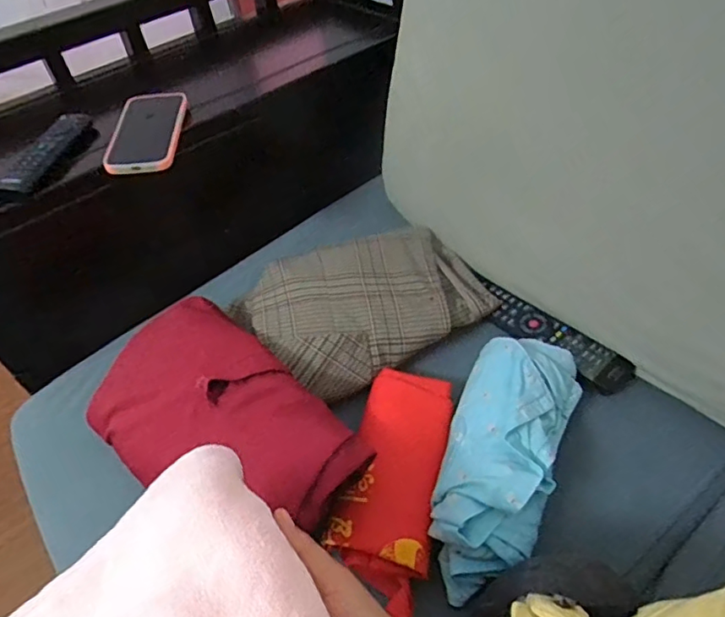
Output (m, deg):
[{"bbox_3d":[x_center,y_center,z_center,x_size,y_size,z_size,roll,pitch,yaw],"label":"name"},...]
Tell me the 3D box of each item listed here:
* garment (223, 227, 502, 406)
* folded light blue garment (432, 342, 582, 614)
[{"bbox_3d":[0.001,-0.011,0.687,0.300,0.050,0.211,-22,49,-14],"label":"garment"},{"bbox_3d":[0.137,0.139,0.538,0.107,0.075,0.259,18,52,21],"label":"folded light blue garment"}]

